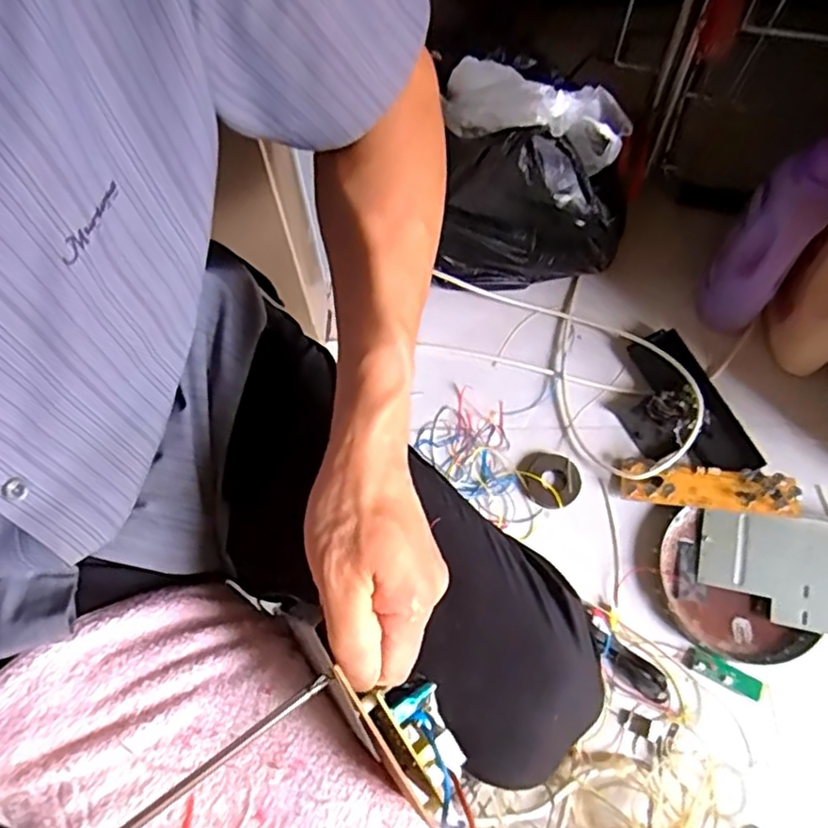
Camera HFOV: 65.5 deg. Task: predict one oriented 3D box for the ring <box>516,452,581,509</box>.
[{"bbox_3d":[0.172,0.082,0.825,0.078,0.015,0.067,32,73,12],"label":"ring"}]

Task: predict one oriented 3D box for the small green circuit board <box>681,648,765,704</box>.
[{"bbox_3d":[0.357,0.302,0.745,0.088,0.007,0.023,27,72,10],"label":"small green circuit board"}]

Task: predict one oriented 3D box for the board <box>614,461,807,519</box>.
[{"bbox_3d":[0.365,0.091,0.798,0.205,0.017,0.055,4,69,12],"label":"board"}]

